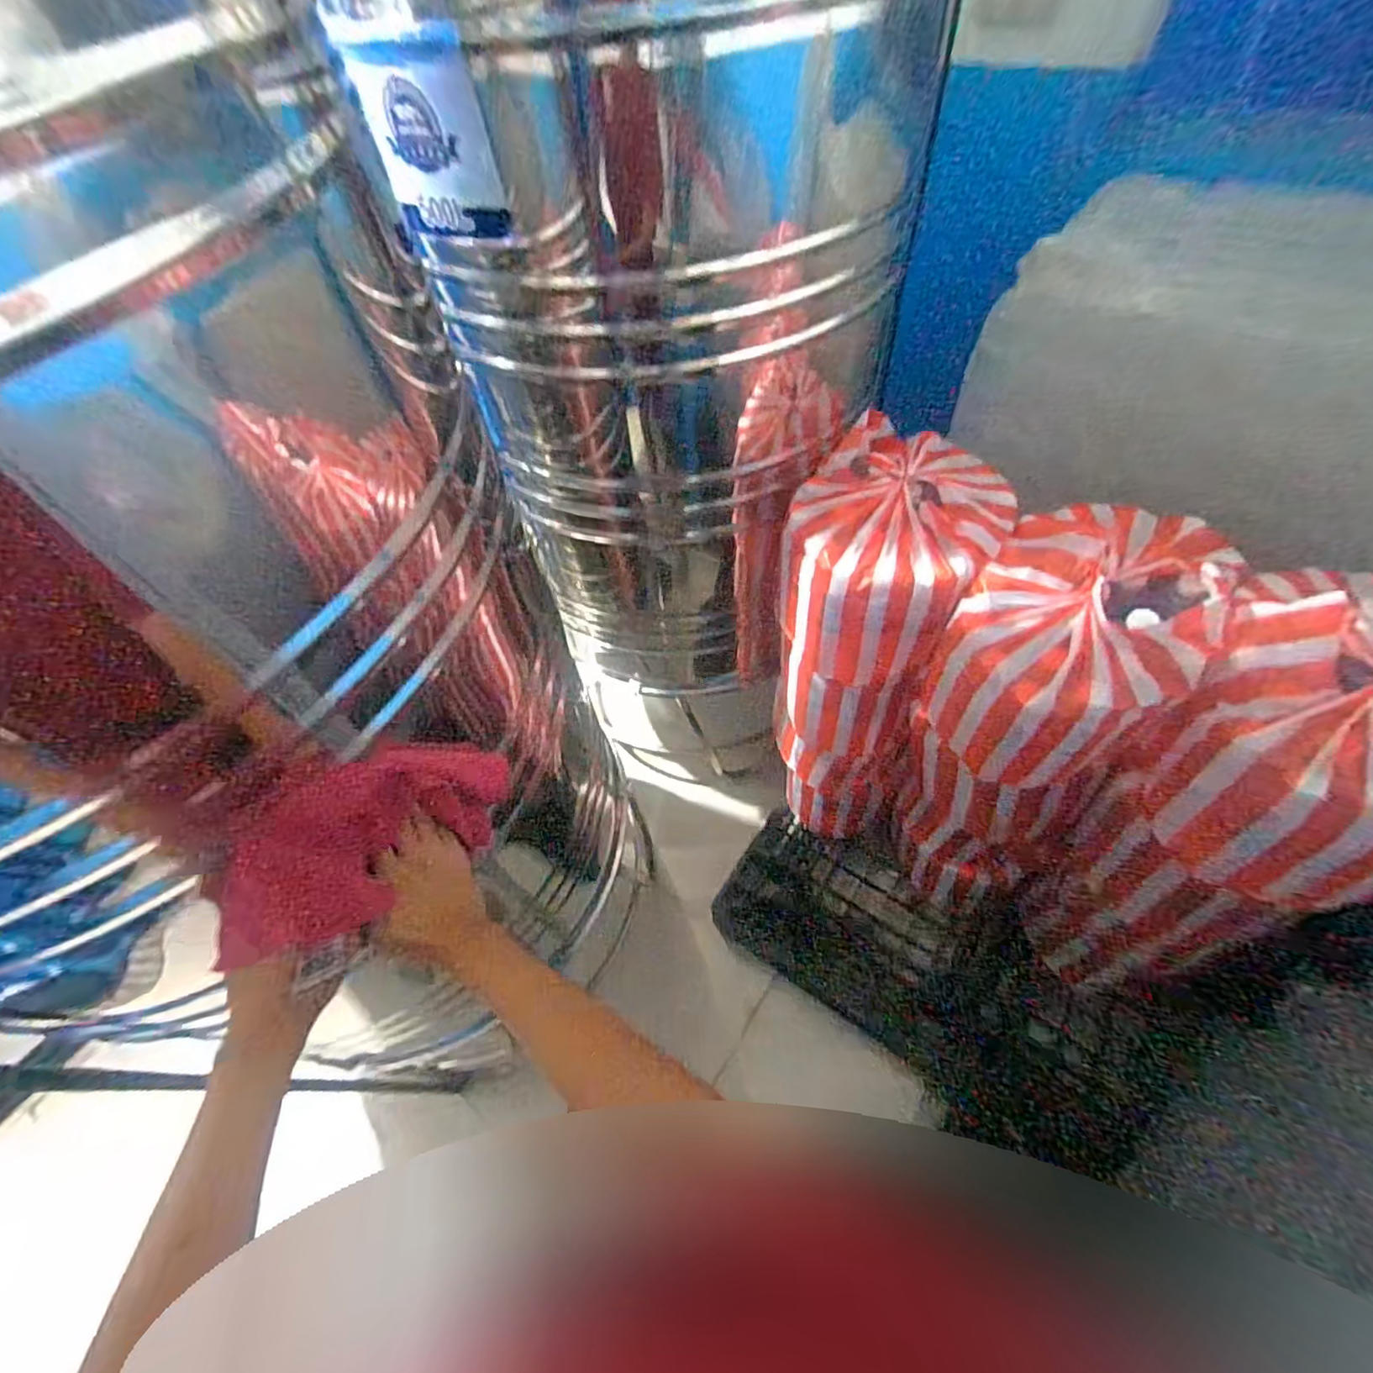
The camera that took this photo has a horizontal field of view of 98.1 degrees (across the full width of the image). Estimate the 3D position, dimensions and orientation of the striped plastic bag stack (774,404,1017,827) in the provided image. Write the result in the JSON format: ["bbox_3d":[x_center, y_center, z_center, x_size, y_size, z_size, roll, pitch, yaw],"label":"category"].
[{"bbox_3d":[0.318,-0.030,1.140,0.284,0.787,0.317,17,59,16],"label":"striped plastic bag stack"}]

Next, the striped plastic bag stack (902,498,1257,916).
[{"bbox_3d":[0.545,0.093,1.006,0.292,0.745,0.310,35,66,25],"label":"striped plastic bag stack"}]

